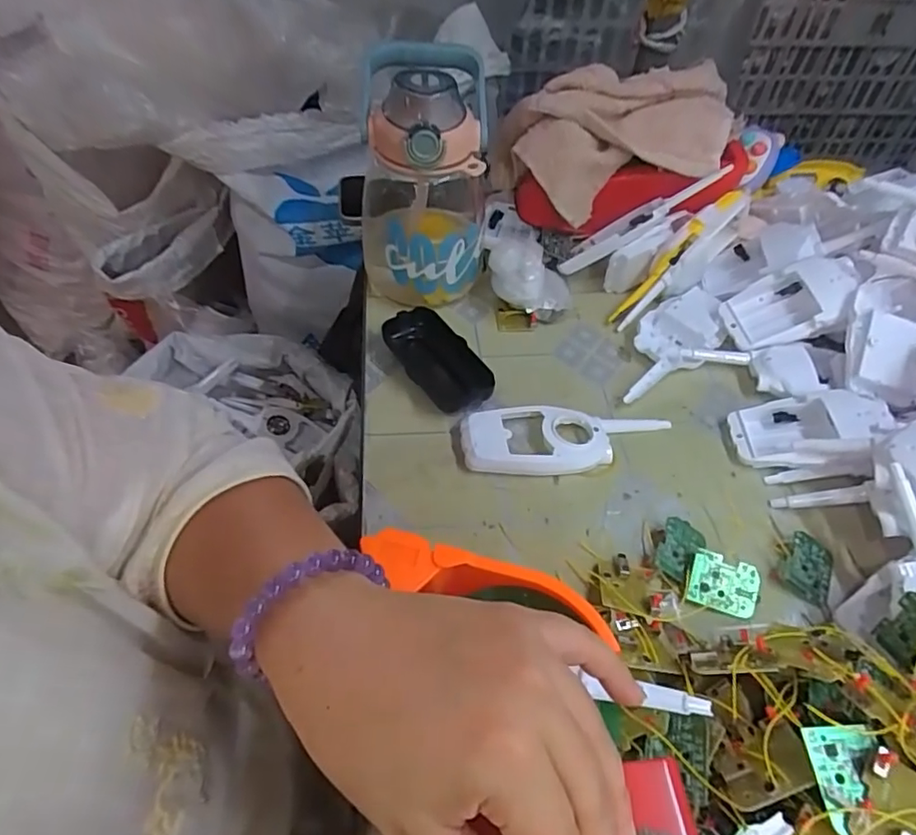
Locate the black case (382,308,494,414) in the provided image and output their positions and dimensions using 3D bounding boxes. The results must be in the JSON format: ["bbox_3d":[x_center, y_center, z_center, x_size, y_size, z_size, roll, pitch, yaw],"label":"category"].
[{"bbox_3d":[-0.015,-0.047,0.485,0.046,0.026,0.109,-27,57,-23],"label":"black case"}]

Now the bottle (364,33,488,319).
[{"bbox_3d":[-0.032,-0.211,0.517,0.112,0.187,0.157,-1,51,-4],"label":"bottle"}]

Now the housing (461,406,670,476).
[{"bbox_3d":[0.083,0.018,0.439,0.159,0.020,0.055,1,51,-3],"label":"housing"}]

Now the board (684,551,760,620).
[{"bbox_3d":[0.170,0.108,0.372,0.044,0.004,0.035,16,79,7],"label":"board"}]

